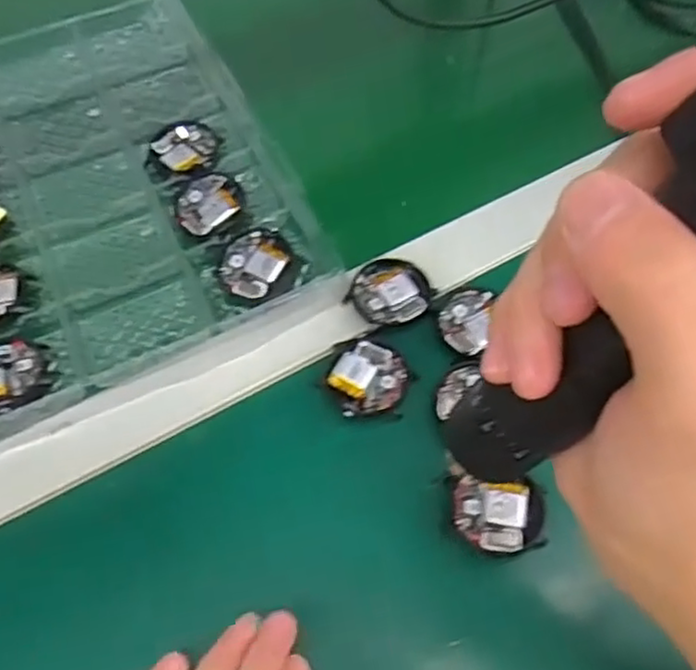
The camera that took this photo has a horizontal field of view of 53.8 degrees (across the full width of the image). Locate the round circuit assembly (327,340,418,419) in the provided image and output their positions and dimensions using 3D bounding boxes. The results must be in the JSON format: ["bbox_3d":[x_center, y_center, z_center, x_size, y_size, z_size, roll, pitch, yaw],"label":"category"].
[{"bbox_3d":[0.011,0.022,0.357,0.040,0.004,0.049,-23,62,-14],"label":"round circuit assembly"}]

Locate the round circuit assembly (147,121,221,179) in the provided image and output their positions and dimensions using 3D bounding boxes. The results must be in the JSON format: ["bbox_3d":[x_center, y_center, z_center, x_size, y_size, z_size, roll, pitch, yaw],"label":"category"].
[{"bbox_3d":[-0.105,-0.121,0.444,0.045,0.005,0.046,0,59,0],"label":"round circuit assembly"}]

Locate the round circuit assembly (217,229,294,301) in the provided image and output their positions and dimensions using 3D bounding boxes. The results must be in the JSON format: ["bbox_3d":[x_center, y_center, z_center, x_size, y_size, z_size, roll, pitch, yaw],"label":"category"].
[{"bbox_3d":[-0.052,-0.040,0.391,0.041,0.010,0.040,0,59,0],"label":"round circuit assembly"}]

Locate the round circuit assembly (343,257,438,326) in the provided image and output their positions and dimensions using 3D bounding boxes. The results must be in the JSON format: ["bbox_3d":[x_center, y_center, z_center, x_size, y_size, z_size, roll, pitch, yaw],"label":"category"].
[{"bbox_3d":[0.024,-0.025,0.382,0.044,0.006,0.041,0,59,0],"label":"round circuit assembly"}]

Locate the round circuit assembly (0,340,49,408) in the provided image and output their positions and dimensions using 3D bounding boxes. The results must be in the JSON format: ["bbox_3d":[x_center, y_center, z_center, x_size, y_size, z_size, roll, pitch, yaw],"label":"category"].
[{"bbox_3d":[-0.180,0.019,0.357,0.041,0.007,0.039,0,59,0],"label":"round circuit assembly"}]

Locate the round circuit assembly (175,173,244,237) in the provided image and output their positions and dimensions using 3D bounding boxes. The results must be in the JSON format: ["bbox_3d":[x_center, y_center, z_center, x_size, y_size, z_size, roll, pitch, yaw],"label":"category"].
[{"bbox_3d":[-0.084,-0.080,0.418,0.040,0.008,0.043,0,59,0],"label":"round circuit assembly"}]

